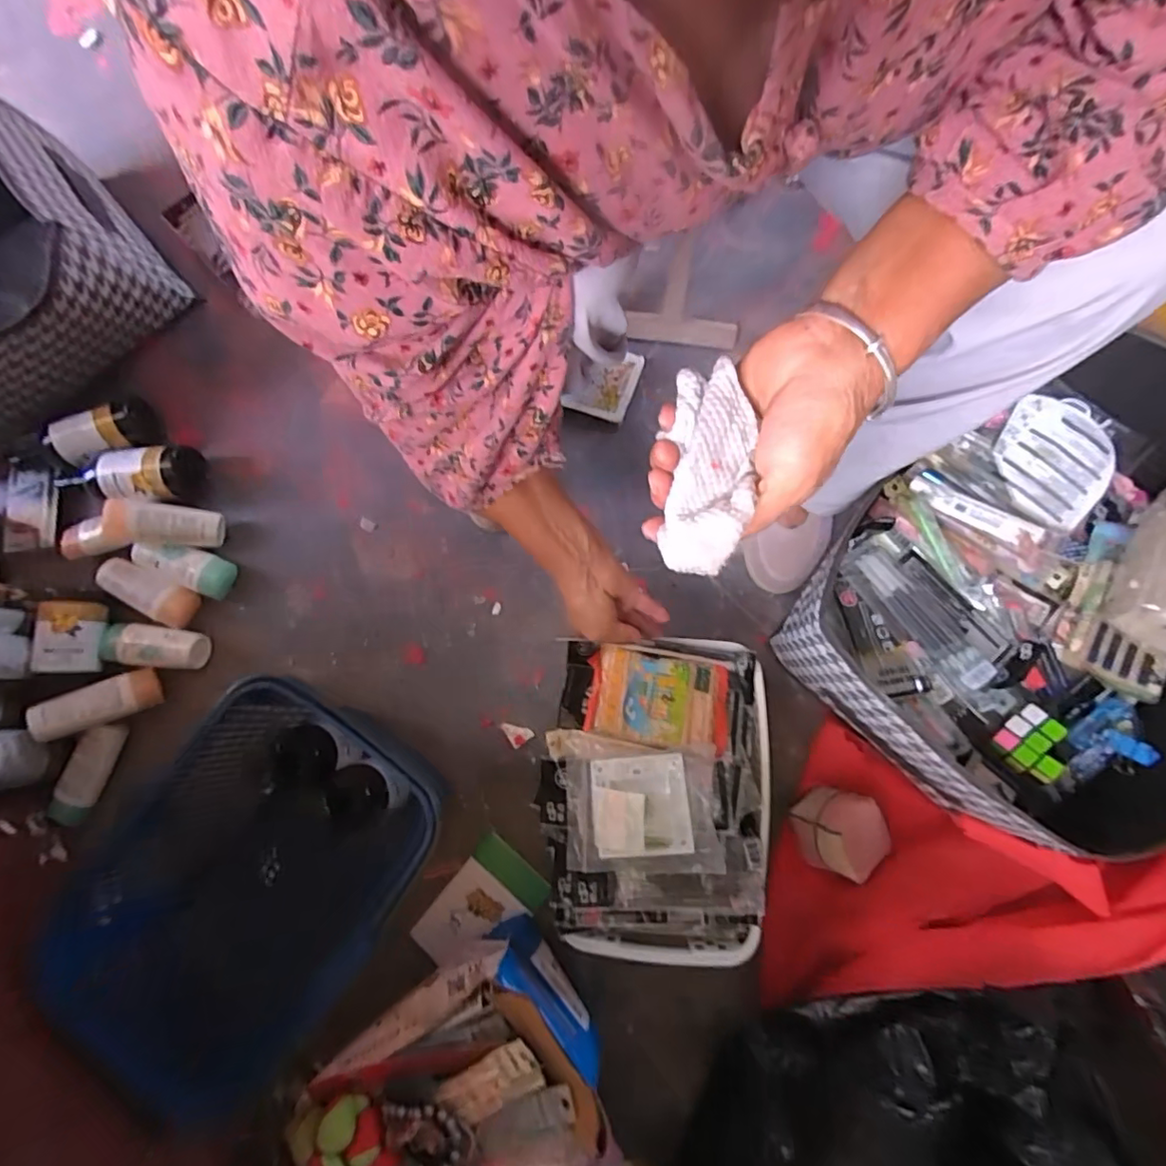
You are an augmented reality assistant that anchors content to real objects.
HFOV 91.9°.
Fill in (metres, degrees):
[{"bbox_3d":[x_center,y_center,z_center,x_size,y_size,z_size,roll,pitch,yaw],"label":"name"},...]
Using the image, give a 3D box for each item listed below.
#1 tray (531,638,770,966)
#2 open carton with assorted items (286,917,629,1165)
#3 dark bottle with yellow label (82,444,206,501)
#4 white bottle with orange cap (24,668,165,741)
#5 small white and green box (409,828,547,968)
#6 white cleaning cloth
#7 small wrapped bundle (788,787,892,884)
[{"bbox_3d":[0.070,0.205,0.535,0.210,0.060,0.293,-1,79,1],"label":"tray"},{"bbox_3d":[-0.103,0.449,0.491,0.235,0.149,0.177,-29,80,-4],"label":"open carton with assorted items"},{"bbox_3d":[-0.542,-0.133,0.707,0.144,0.058,0.074,2,80,2],"label":"dark bottle with yellow label"},{"bbox_3d":[-0.542,0.132,0.627,0.117,0.043,0.049,-23,78,-35],"label":"white bottle with orange cap"},{"bbox_3d":[-0.111,0.358,0.617,0.089,0.012,0.135,37,76,9],"label":"small white and green box"},{"bbox_3d":[0.061,-0.054,0.272,0.036,0.030,0.098,4,94,2],"label":"white cleaning cloth"},{"bbox_3d":[0.264,0.254,0.576,0.078,0.048,0.082,0,79,1],"label":"small wrapped bundle"}]

